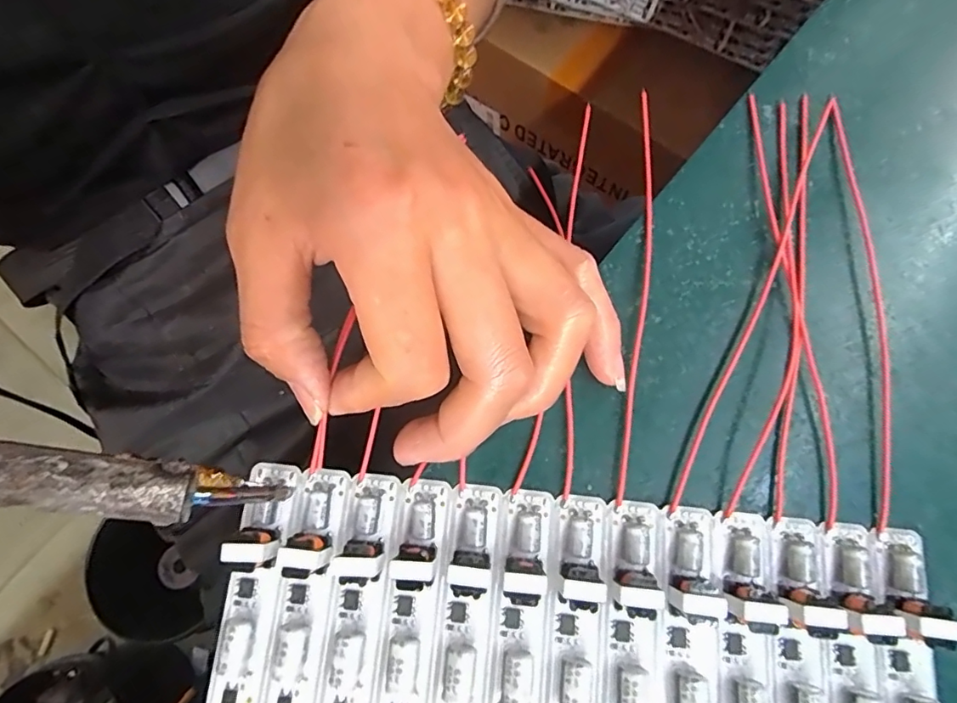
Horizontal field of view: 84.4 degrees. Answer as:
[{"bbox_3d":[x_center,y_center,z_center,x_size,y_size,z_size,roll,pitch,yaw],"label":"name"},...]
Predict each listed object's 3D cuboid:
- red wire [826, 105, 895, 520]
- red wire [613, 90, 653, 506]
[{"bbox_3d":[0.122,-0.017,0.168,0.009,0.006,0.138,2,76,2],"label":"red wire"},{"bbox_3d":[0.052,-0.025,0.169,0.006,0.004,0.142,8,76,2],"label":"red wire"}]

